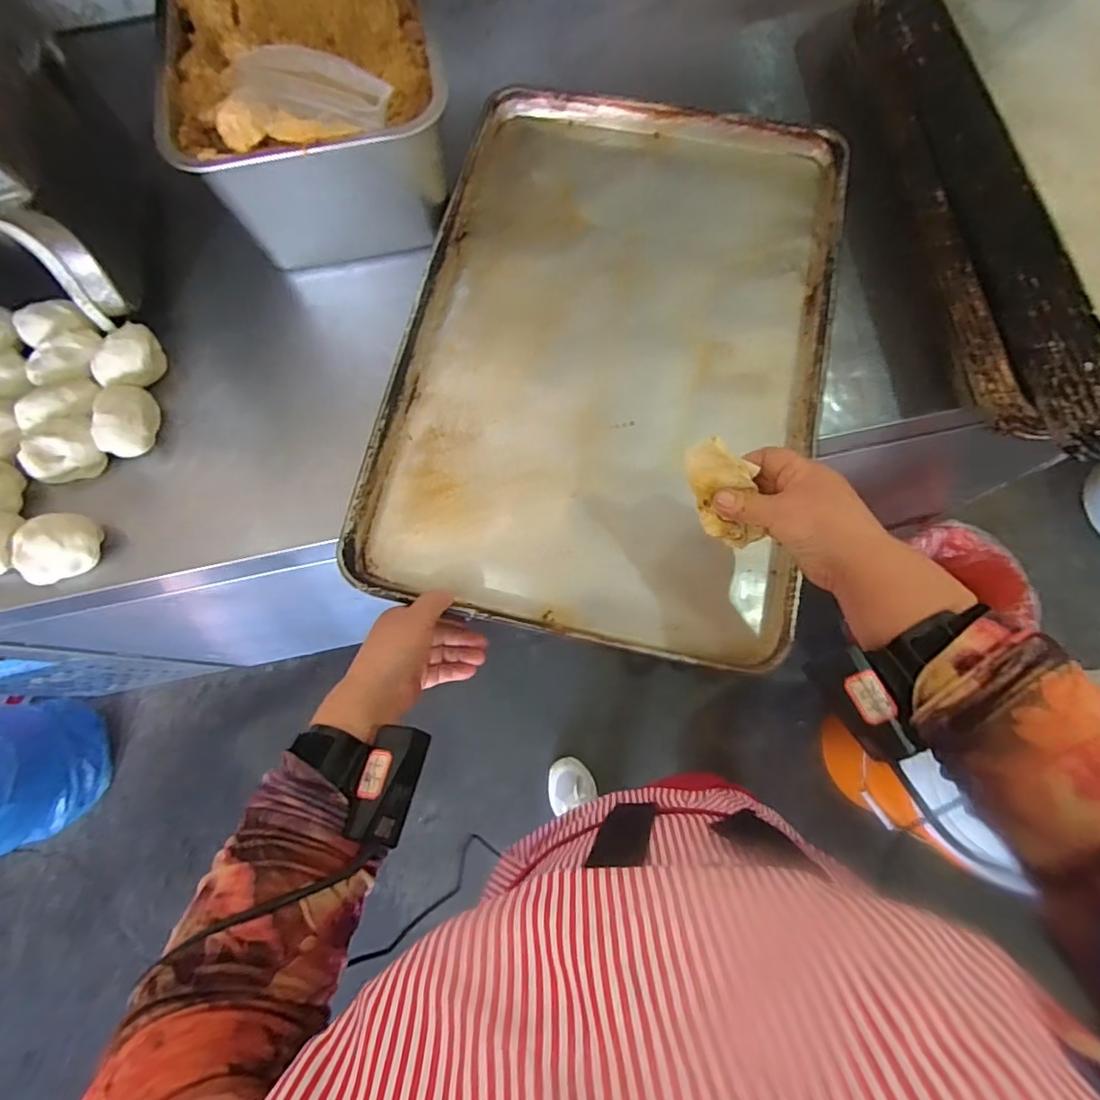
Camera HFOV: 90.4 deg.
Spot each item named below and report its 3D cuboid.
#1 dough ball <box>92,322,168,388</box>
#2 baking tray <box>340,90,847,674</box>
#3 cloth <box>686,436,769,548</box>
[{"bbox_3d":[-0.442,-0.201,0.573,0.054,0.042,0.070,36,79,10],"label":"dough ball"},{"bbox_3d":[0.063,-0.211,0.555,0.402,0.031,0.594,12,75,5],"label":"baking tray"},{"bbox_3d":[0.134,-0.044,0.412,0.044,0.019,0.089,-25,110,-5],"label":"cloth"}]

